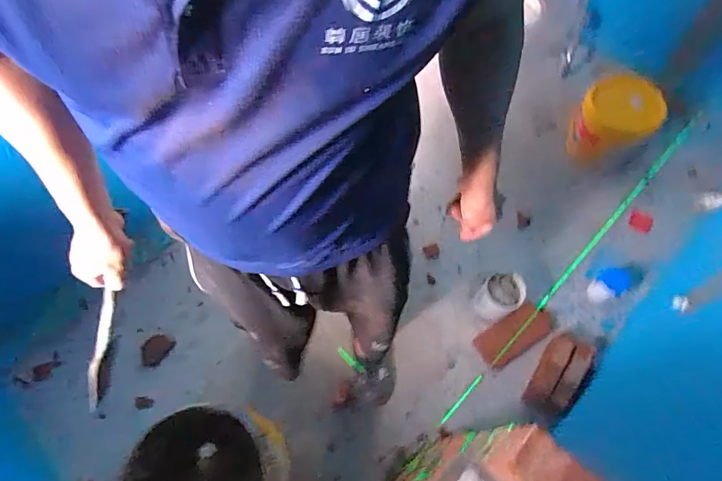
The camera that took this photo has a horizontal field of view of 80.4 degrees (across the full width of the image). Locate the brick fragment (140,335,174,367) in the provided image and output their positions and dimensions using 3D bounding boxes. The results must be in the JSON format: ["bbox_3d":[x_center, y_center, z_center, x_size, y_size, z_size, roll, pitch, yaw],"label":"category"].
[{"bbox_3d":[-0.642,0.338,1.328,0.076,0.027,0.096,29,68,15],"label":"brick fragment"}]

